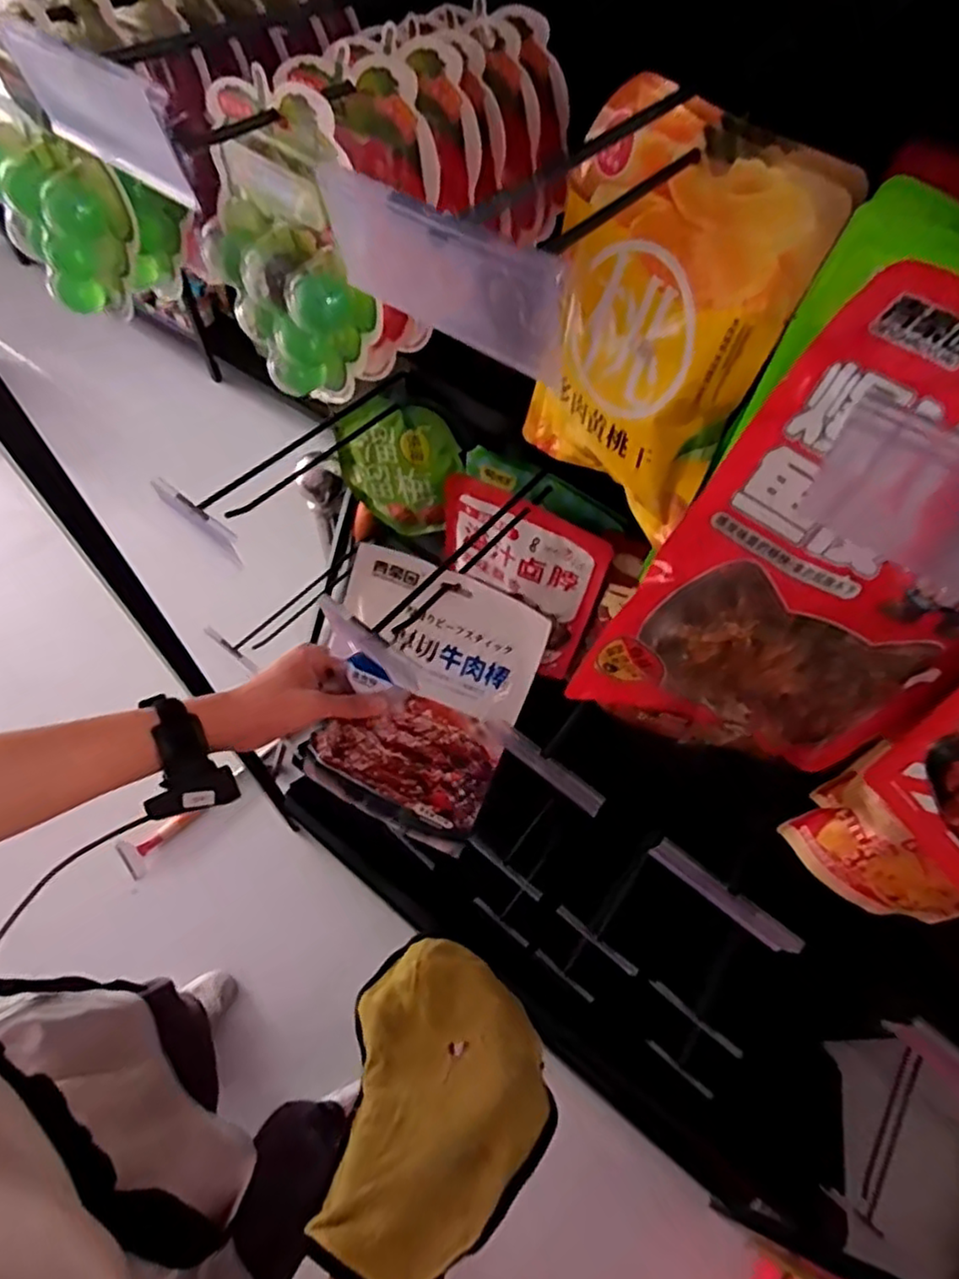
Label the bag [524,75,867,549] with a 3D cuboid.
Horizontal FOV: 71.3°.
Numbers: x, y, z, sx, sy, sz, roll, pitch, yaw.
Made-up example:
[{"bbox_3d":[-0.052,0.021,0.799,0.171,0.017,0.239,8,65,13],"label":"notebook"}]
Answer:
[{"bbox_3d":[0.112,-0.197,0.439,0.069,0.236,0.176,-26,63,-16],"label":"bag"}]

